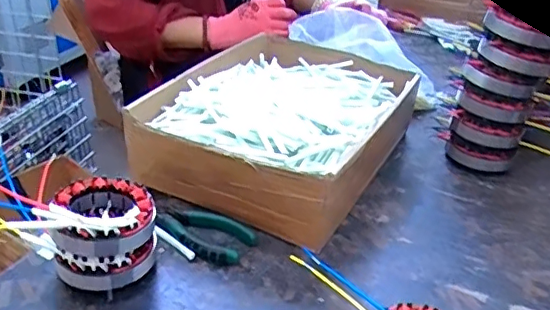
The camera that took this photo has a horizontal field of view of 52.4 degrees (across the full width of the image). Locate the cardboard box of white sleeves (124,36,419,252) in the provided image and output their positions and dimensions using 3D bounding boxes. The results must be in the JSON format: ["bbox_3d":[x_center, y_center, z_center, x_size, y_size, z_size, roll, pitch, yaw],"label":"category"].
[{"bbox_3d":[0.019,-0.040,0.678,0.237,0.097,0.332,18,34,23],"label":"cardboard box of white sleeves"}]

